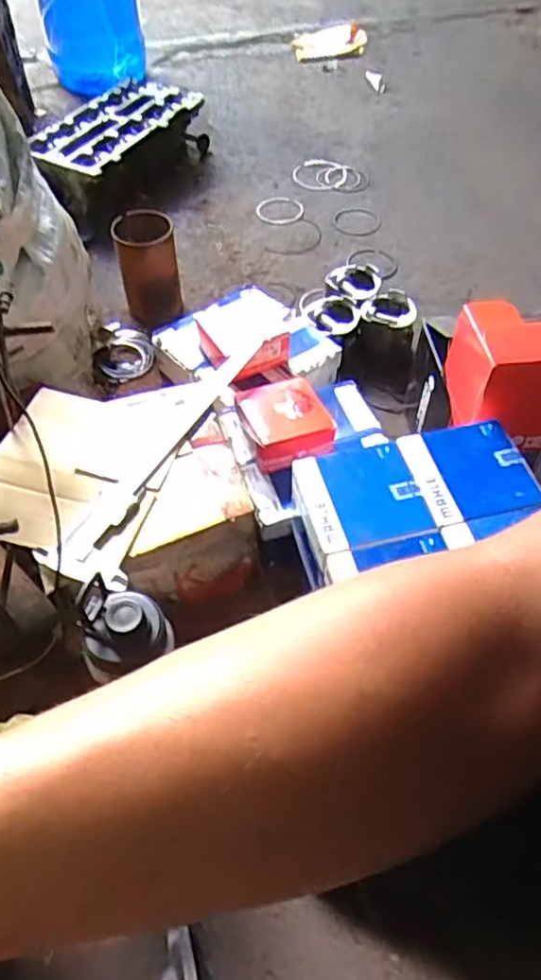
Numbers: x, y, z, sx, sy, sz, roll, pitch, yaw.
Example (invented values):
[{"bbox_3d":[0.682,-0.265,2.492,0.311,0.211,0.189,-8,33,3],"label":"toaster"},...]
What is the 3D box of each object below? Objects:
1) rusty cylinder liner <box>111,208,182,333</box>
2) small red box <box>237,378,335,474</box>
[{"bbox_3d":[-0.216,-0.393,1.123,0.115,0.158,0.092,-38,62,-25],"label":"rusty cylinder liner"},{"bbox_3d":[0.018,-0.087,0.826,0.110,0.056,0.111,-20,56,-14],"label":"small red box"}]

